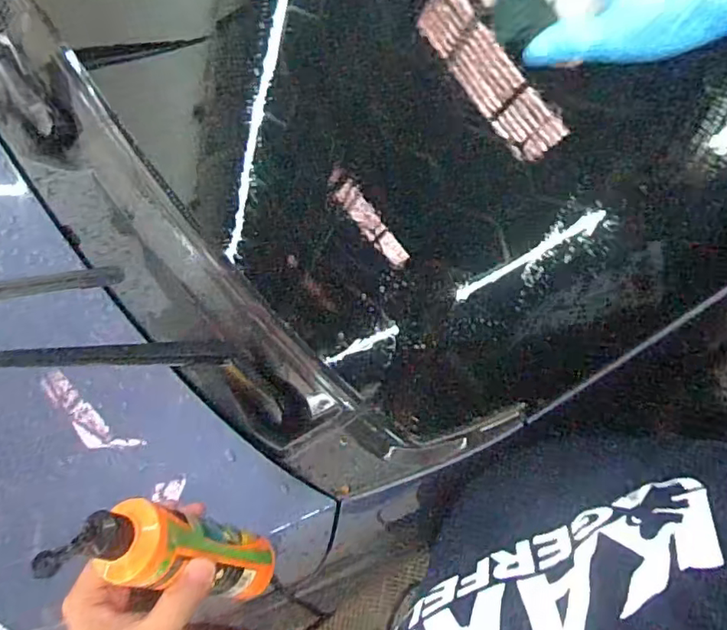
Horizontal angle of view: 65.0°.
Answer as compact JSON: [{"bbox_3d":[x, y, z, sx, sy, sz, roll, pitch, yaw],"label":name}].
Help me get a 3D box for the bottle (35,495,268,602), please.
[{"bbox_3d":[-0.123,0.164,0.391,0.054,0.189,0.042,-42,50,4],"label":"bottle"}]

